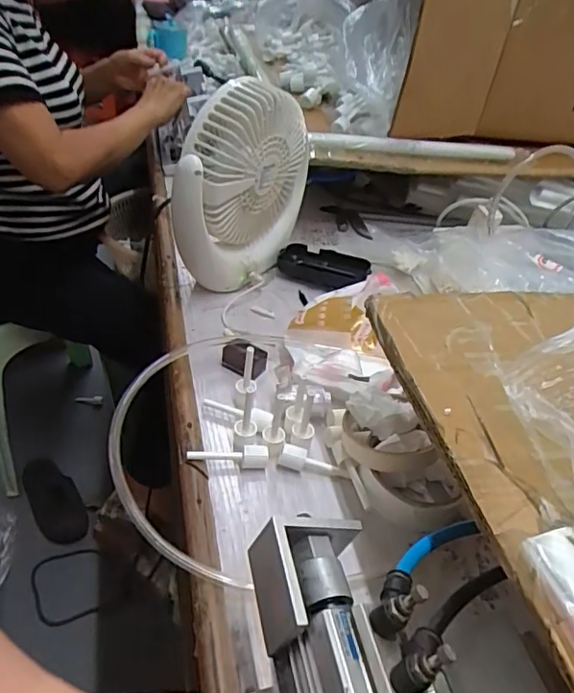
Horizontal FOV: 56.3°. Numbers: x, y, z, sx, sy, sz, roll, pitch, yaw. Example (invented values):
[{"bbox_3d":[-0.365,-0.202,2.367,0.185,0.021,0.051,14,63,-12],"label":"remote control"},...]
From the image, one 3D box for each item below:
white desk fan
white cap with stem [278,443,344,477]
[{"bbox_3d":[-0.053,-0.174,0.596,0.083,0.211,0.176,21,41,16],"label":"white desk fan"},{"bbox_3d":[0.019,0.096,0.444,0.052,0.015,0.013,19,39,-6],"label":"white cap with stem"}]

